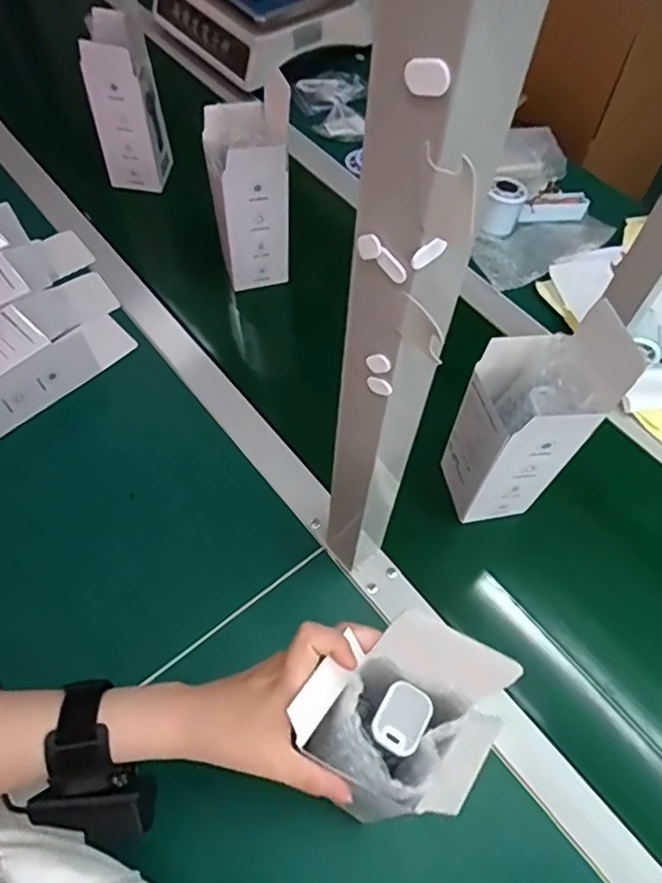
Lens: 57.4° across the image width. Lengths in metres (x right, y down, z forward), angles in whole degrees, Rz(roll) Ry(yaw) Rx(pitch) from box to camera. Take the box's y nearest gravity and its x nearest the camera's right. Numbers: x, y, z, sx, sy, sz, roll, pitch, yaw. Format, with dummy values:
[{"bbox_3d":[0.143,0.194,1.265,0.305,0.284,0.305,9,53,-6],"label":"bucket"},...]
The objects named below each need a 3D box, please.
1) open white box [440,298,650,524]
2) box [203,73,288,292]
[{"bbox_3d":[0.171,-0.017,0.532,0.098,0.207,0.080,-7,60,-6],"label":"open white box"},{"bbox_3d":[-0.095,-0.277,0.704,0.083,0.186,0.090,-11,61,-8],"label":"box"}]

